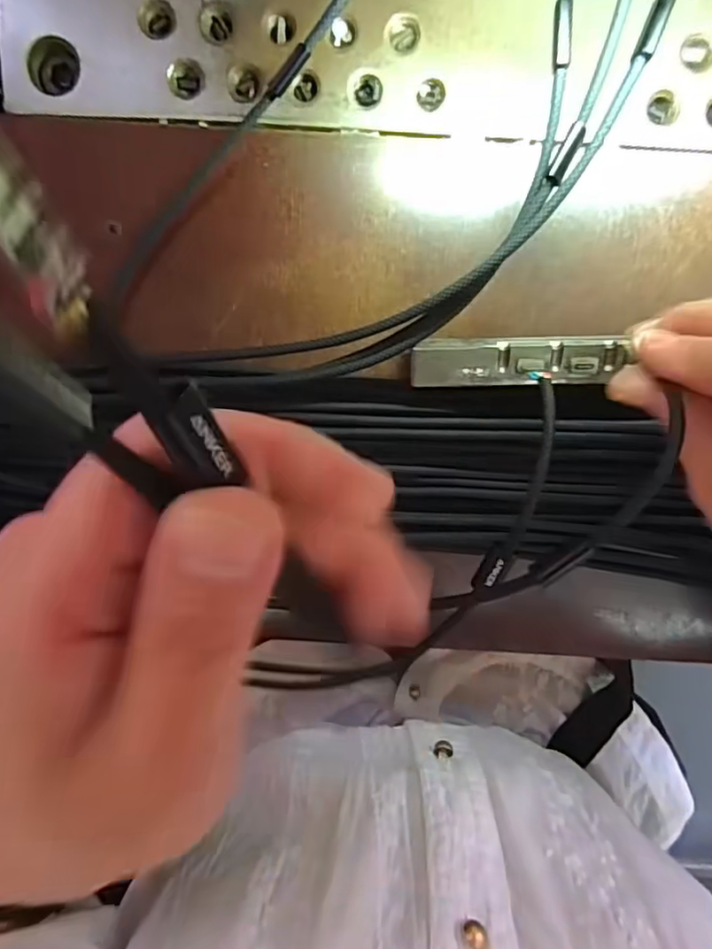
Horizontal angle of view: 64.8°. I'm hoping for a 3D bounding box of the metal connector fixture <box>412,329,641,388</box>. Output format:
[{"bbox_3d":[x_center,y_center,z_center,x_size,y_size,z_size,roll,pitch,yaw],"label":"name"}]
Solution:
[{"bbox_3d":[0.067,-0.047,0.233,0.086,0.006,0.019,-2,100,3],"label":"metal connector fixture"}]

